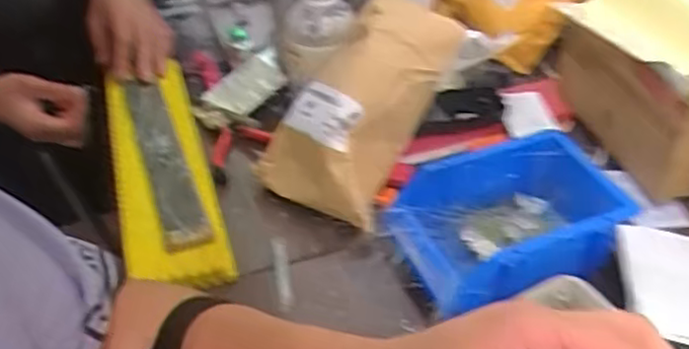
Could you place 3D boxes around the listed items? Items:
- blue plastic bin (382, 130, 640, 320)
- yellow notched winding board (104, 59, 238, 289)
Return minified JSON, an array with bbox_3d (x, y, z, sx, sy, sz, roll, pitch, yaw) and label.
[{"bbox_3d":[0.138,0.043,0.599,0.186,0.068,0.122,-14,43,-14],"label":"blue plastic bin"},{"bbox_3d":[-0.184,-0.007,0.688,0.089,0.026,0.312,-13,43,-13],"label":"yellow notched winding board"}]

